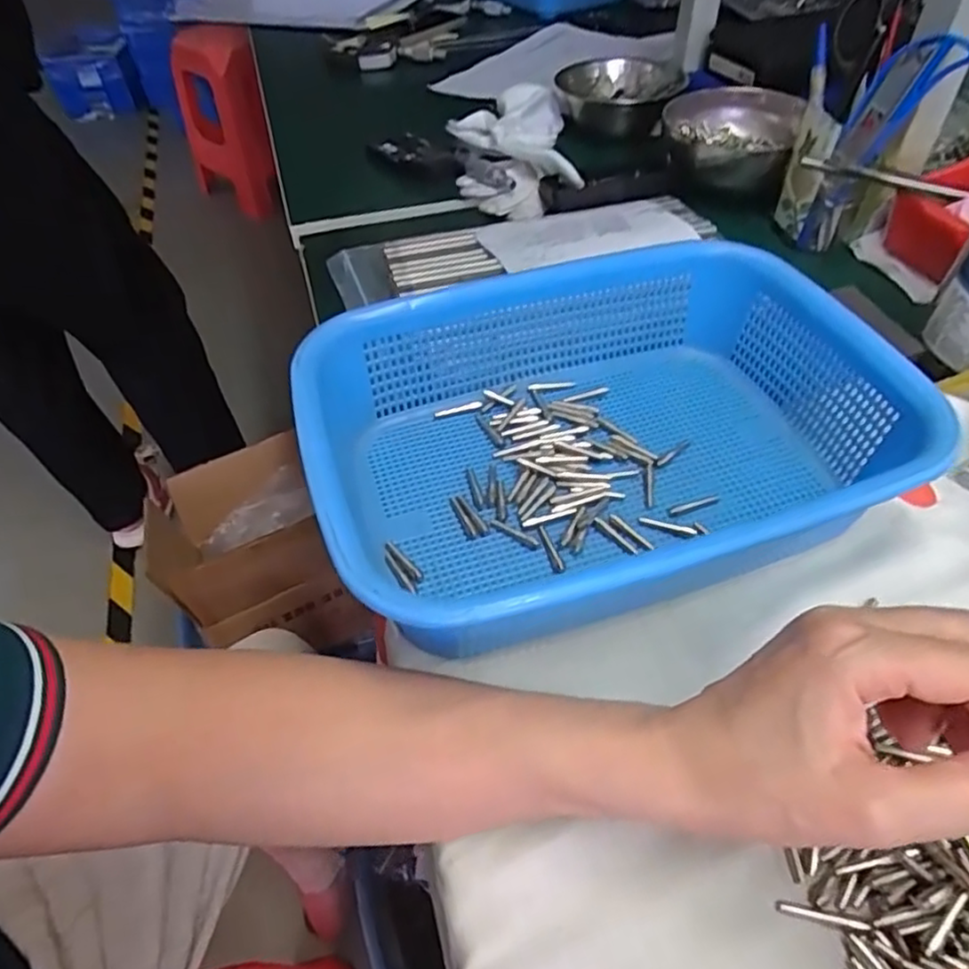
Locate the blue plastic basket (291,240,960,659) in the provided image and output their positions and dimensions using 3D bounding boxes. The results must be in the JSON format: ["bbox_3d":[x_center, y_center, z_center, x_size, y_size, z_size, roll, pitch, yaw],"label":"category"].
[{"bbox_3d":[0.062,-0.028,0.349,0.284,0.071,0.209,-15,50,-8],"label":"blue plastic basket"}]

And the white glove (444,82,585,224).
[{"bbox_3d":[0.026,-0.316,0.636,0.115,0.035,0.214,-3,49,1],"label":"white glove"}]

